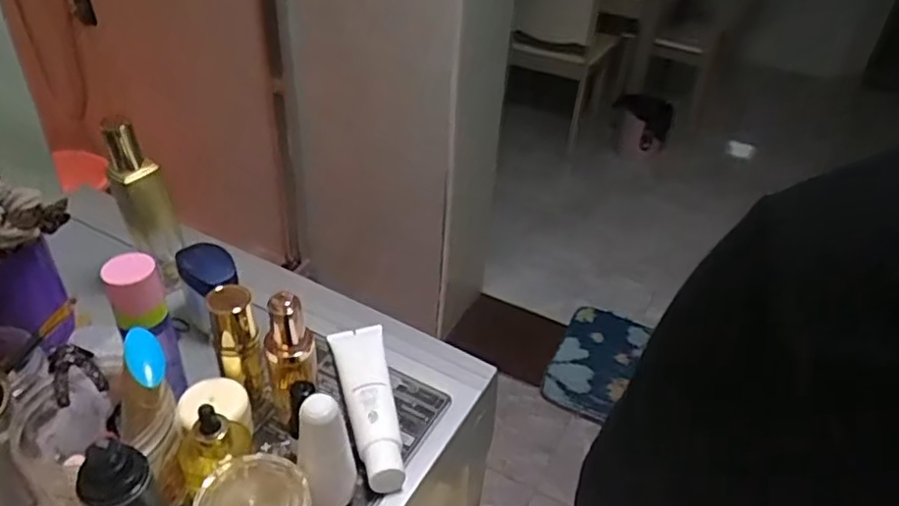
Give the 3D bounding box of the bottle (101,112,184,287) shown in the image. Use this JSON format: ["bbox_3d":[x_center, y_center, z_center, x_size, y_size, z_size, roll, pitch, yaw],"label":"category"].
[{"bbox_3d":[-0.291,-0.045,0.625,0.050,0.174,0.036,-15,41,-24],"label":"bottle"}]

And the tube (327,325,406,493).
[{"bbox_3d":[-0.070,0.120,0.553,0.046,0.032,0.180,-5,37,-13],"label":"tube"}]

